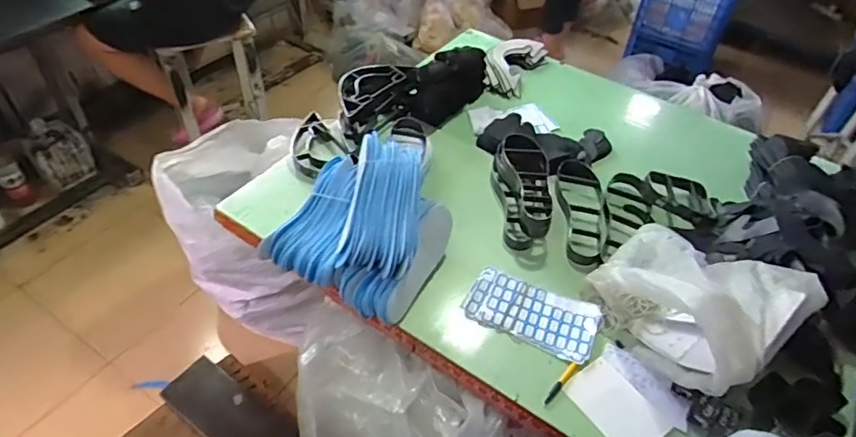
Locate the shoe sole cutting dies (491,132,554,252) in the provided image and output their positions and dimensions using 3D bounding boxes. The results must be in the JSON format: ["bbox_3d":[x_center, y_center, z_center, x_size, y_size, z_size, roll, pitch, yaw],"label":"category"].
[{"bbox_3d":[0.216,-0.070,1.193,0.121,0.111,0.271,0,47,-5],"label":"shoe sole cutting dies"}]

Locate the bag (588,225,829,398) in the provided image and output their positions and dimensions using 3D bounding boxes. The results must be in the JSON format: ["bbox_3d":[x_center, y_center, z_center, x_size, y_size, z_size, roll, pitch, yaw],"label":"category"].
[{"bbox_3d":[0.470,0.124,0.960,0.281,0.222,0.315,-27,54,-26],"label":"bag"}]

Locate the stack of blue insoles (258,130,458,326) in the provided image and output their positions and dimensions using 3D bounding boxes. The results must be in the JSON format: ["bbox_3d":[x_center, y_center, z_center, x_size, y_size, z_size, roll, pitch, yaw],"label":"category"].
[{"bbox_3d":[-0.117,0.002,1.016,0.291,0.187,0.271,24,50,17],"label":"stack of blue insoles"}]

